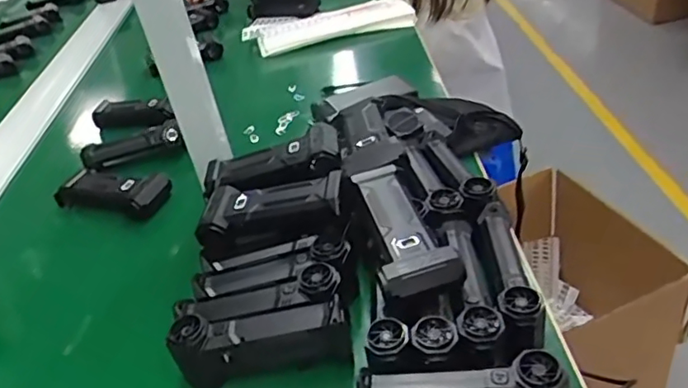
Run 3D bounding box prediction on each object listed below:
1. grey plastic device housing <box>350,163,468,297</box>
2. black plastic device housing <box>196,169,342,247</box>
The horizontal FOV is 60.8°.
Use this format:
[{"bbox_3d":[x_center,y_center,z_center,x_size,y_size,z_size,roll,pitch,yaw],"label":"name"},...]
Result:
[{"bbox_3d":[0.054,0.032,0.550,0.064,0.045,0.161,-14,36,-4],"label":"grey plastic device housing"},{"bbox_3d":[-0.073,0.020,0.618,0.152,0.052,0.073,-5,36,8],"label":"black plastic device housing"}]

